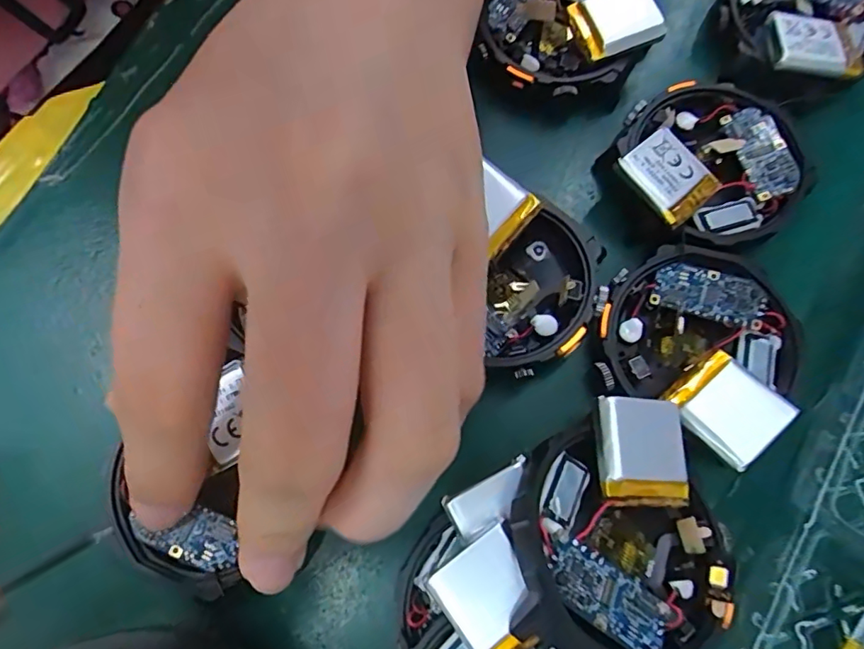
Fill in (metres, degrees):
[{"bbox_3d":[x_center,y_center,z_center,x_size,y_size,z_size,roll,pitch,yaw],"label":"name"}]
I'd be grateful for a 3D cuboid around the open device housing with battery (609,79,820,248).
[{"bbox_3d":[0.076,-0.045,0.143,0.050,0.009,0.048,0,76,0],"label":"open device housing with battery"}]

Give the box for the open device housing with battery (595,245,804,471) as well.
[{"bbox_3d":[0.066,0.004,0.130,0.046,0.013,0.049,-41,80,-9],"label":"open device housing with battery"}]

